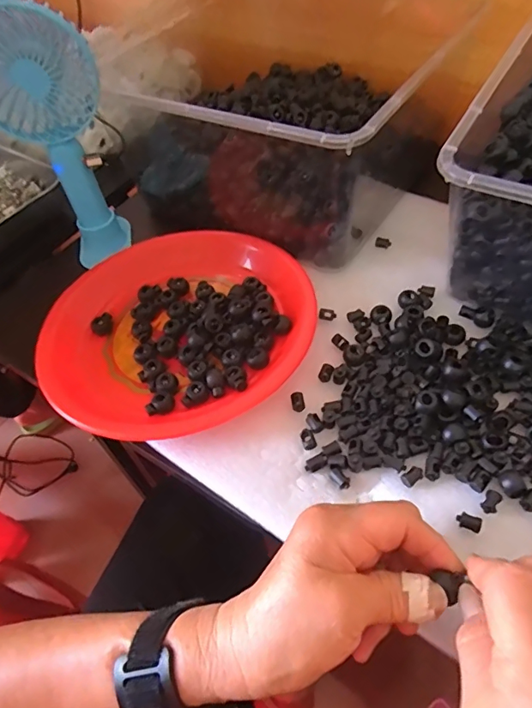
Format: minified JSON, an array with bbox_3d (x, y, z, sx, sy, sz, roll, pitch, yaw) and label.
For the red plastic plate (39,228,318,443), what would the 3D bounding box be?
[{"bbox_3d":[-0.075,-0.025,0.407,0.223,0.025,0.215,18,58,17],"label":"red plastic plate"}]

